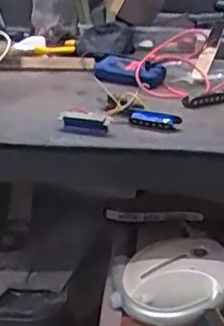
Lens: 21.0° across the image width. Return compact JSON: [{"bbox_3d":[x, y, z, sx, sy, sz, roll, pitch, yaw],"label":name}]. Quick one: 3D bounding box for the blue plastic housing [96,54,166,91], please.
[{"bbox_3d":[0.021,-0.154,0.994,0.050,0.038,0.140,-22,34,-40],"label":"blue plastic housing"}]

